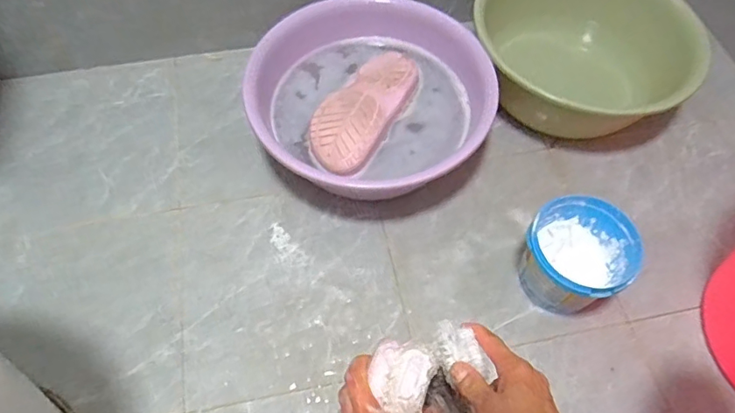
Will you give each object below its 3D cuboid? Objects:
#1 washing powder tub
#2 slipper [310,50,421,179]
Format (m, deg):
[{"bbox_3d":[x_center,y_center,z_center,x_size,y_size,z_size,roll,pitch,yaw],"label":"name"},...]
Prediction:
[{"bbox_3d":[0.264,0.071,0.673,0.126,0.120,0.126,0,61,-1],"label":"washing powder tub"},{"bbox_3d":[-0.007,-0.150,0.773,0.108,0.048,0.232,24,61,12],"label":"slipper"}]

